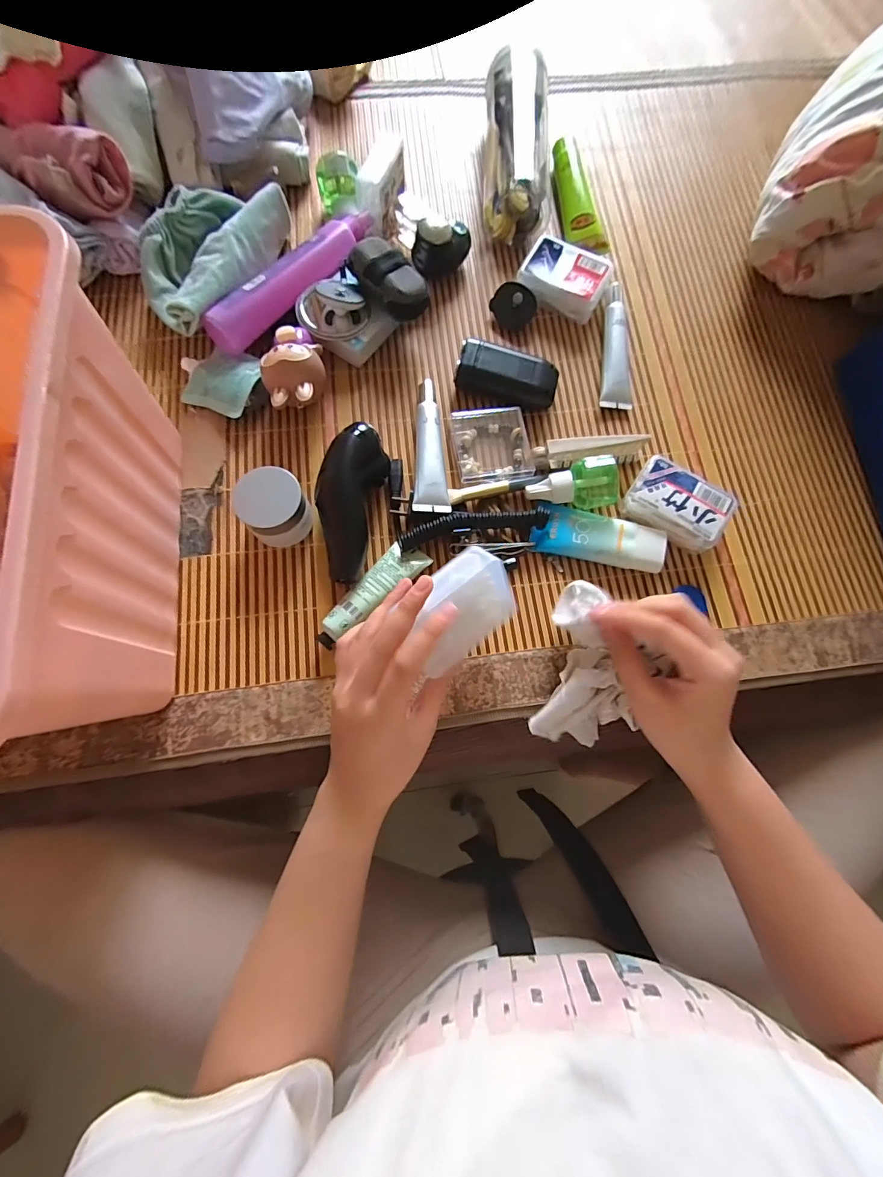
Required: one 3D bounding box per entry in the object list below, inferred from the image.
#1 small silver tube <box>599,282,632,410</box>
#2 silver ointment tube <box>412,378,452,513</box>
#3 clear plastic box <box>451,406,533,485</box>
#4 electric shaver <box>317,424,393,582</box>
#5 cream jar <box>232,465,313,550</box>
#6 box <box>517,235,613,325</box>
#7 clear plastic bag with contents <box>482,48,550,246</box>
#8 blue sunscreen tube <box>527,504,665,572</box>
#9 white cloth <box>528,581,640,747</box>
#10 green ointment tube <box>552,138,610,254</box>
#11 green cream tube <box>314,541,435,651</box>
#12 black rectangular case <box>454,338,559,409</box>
[{"bbox_3d":[0.180,-0.248,0.445,0.029,0.018,0.134,4,77,0],"label":"small silver tube"},{"bbox_3d":[-0.011,-0.129,0.393,0.030,0.026,0.134,-3,77,-2],"label":"silver ointment tube"},{"bbox_3d":[0.049,-0.137,0.408,0.070,0.014,0.072,-8,77,-3],"label":"clear plastic box"},{"bbox_3d":[-0.078,-0.071,0.364,0.047,0.048,0.128,12,75,0],"label":"electric shaver"},{"bbox_3d":[-0.137,-0.066,0.359,0.051,0.051,0.046,-30,79,-8],"label":"cream jar"},{"bbox_3d":[0.129,-0.325,0.455,0.086,0.031,0.058,27,78,5],"label":"box"},{"bbox_3d":[0.084,-0.482,0.479,0.074,0.057,0.199,2,77,-1],"label":"clear plastic bag with contents"},{"bbox_3d":[0.141,-0.048,0.393,0.113,0.020,0.049,13,77,2],"label":"blue sunscreen tube"},{"bbox_3d":[0.105,0.063,0.337,0.071,0.047,0.131,-1,92,-1],"label":"white cloth"},{"bbox_3d":[0.151,-0.431,0.482,0.040,0.025,0.148,-4,77,-2],"label":"green ointment tube"},{"bbox_3d":[-0.059,0.000,0.355,0.109,0.022,0.033,-41,81,-10],"label":"green cream tube"},{"bbox_3d":[0.065,-0.209,0.427,0.097,0.030,0.044,14,77,2],"label":"black rectangular case"}]

